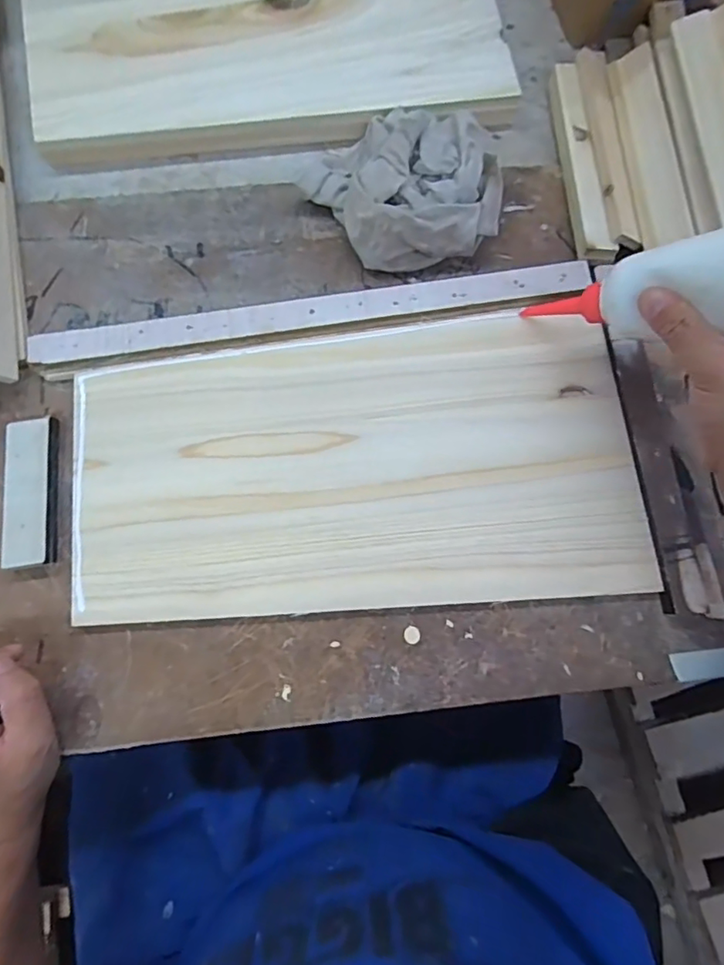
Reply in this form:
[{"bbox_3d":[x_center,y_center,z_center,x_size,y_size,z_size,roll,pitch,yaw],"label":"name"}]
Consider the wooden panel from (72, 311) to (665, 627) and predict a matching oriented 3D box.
[{"bbox_3d":[-0.003,-0.012,0.408,0.419,0.011,0.220,-6,76,-3],"label":"wooden panel"}]

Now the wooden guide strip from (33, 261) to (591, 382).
[{"bbox_3d":[-0.036,-0.134,0.435,0.445,0.014,0.029,-9,77,-1],"label":"wooden guide strip"}]

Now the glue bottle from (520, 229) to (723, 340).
[{"bbox_3d":[0.187,-0.125,0.369,0.054,0.155,0.047,29,76,-33],"label":"glue bottle"}]

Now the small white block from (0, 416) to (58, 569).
[{"bbox_3d":[-0.247,0.007,0.403,0.033,0.017,0.110,-5,76,-3],"label":"small white block"}]

